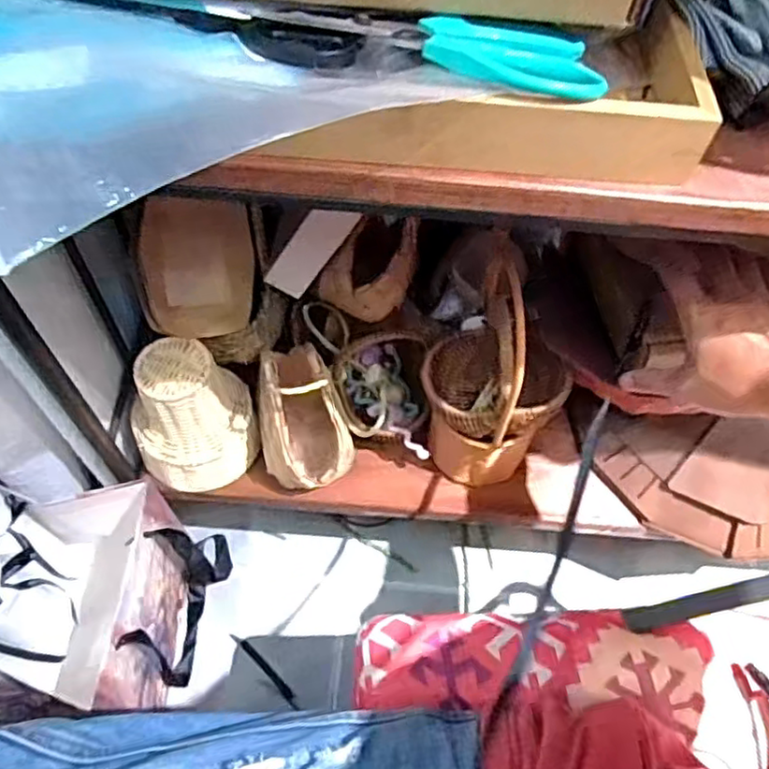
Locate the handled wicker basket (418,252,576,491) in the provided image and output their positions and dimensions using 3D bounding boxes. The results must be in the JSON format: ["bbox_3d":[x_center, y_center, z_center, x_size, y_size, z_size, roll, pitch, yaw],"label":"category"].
[{"bbox_3d":[0.109,0.004,0.705,0.143,0.282,0.122,41,64,20],"label":"handled wicker basket"}]

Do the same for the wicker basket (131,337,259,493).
[{"bbox_3d":[-0.222,0.038,0.741,0.139,0.155,0.110,-12,60,-11],"label":"wicker basket"}]

